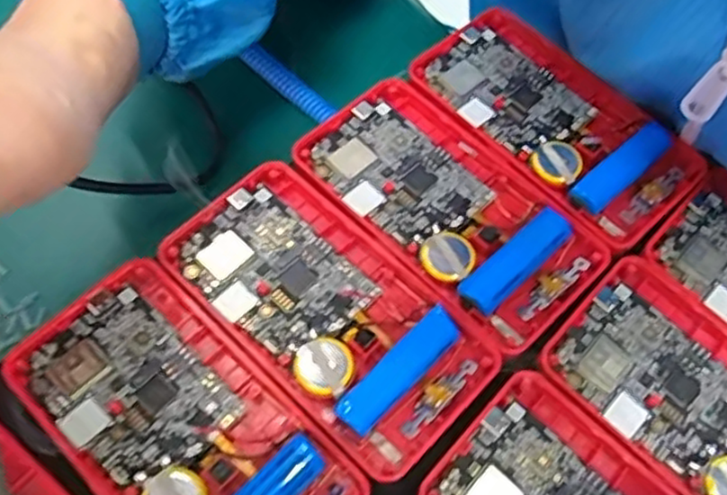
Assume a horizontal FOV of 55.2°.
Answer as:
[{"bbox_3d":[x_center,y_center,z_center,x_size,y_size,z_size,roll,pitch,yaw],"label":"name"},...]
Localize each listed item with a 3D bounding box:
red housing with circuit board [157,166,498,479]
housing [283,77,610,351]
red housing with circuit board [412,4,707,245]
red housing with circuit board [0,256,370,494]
[{"bbox_3d":[-0.013,0.020,0.249,0.118,0.014,0.061,43,70,12],"label":"red housing with circuit board"},{"bbox_3d":[0.032,-0.018,0.271,0.062,0.016,0.118,-41,76,-19],"label":"housing"},{"bbox_3d":[0.079,-0.055,0.294,0.062,0.016,0.120,-40,76,-19],"label":"red housing with circuit board"},{"bbox_3d":[-0.061,0.057,0.226,0.116,0.019,0.061,43,70,12],"label":"red housing with circuit board"}]

